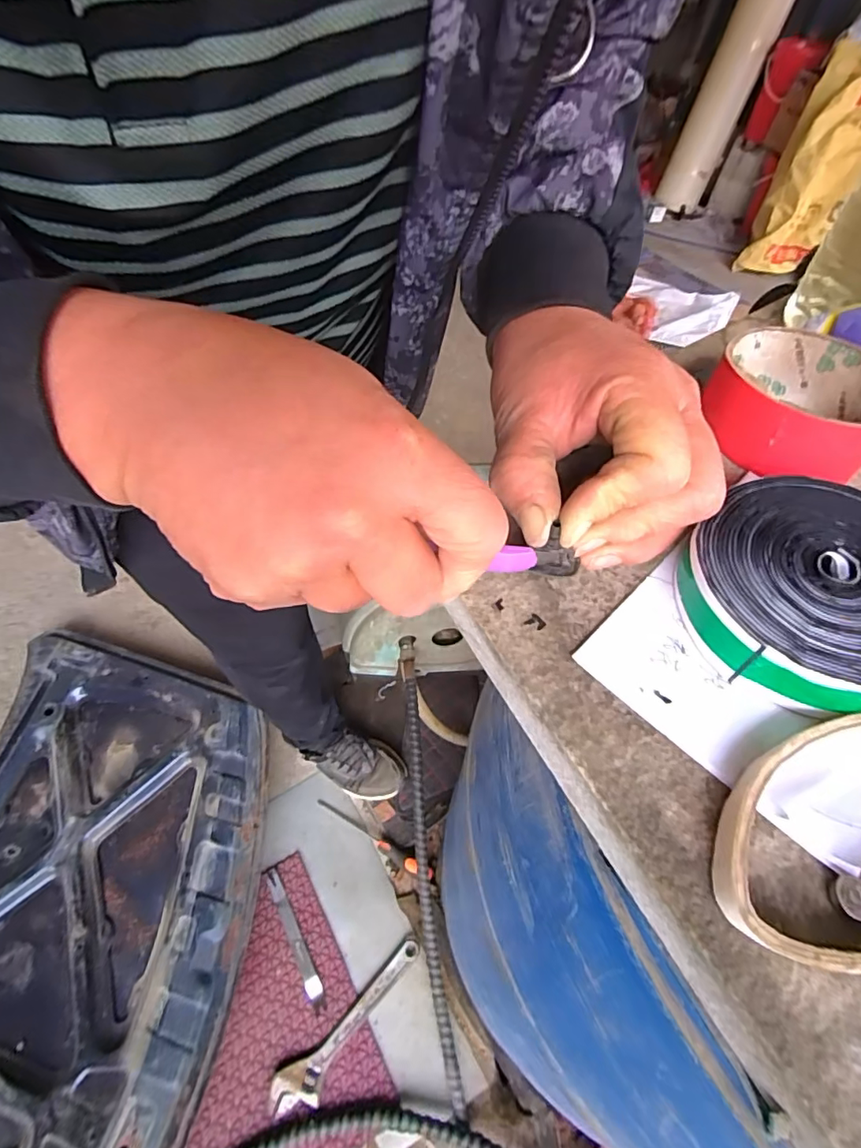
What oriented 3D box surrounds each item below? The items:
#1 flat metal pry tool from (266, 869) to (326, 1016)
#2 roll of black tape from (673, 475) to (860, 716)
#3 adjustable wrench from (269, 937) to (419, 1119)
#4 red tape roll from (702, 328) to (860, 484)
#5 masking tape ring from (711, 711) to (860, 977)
[{"bbox_3d":[-0.237,0.628,0.904,0.025,0.015,0.231,-25,58,-21],"label":"flat metal pry tool"},{"bbox_3d":[0.149,0.007,0.202,0.089,0.029,0.093,2,52,-2],"label":"roll of black tape"},{"bbox_3d":[-0.123,0.716,0.829,0.283,0.020,0.060,-34,61,-26],"label":"adjustable wrench"},{"bbox_3d":[0.183,-0.084,0.262,0.081,0.033,0.083,2,52,-2],"label":"red tape roll"},{"bbox_3d":[0.134,0.078,0.160,0.106,0.015,0.060,-20,56,-17],"label":"masking tape ring"}]

